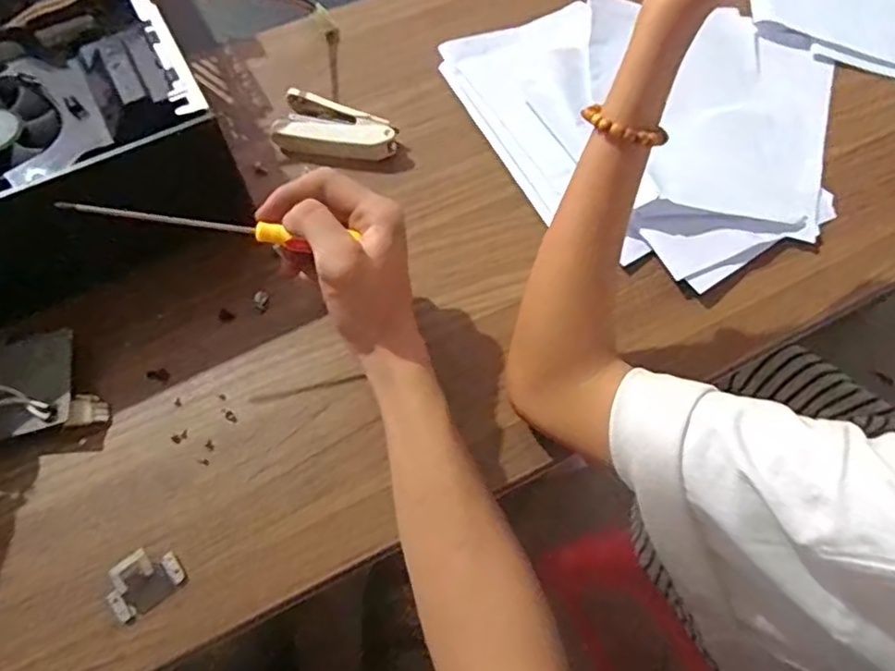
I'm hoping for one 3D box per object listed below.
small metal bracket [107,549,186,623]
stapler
[{"bbox_3d":[-0.172,0.138,0.350,0.039,0.015,0.028,-40,73,-16],"label":"small metal bracket"},{"bbox_3d":[-0.083,-0.158,0.473,0.089,0.017,0.047,4,67,1],"label":"stapler"}]

